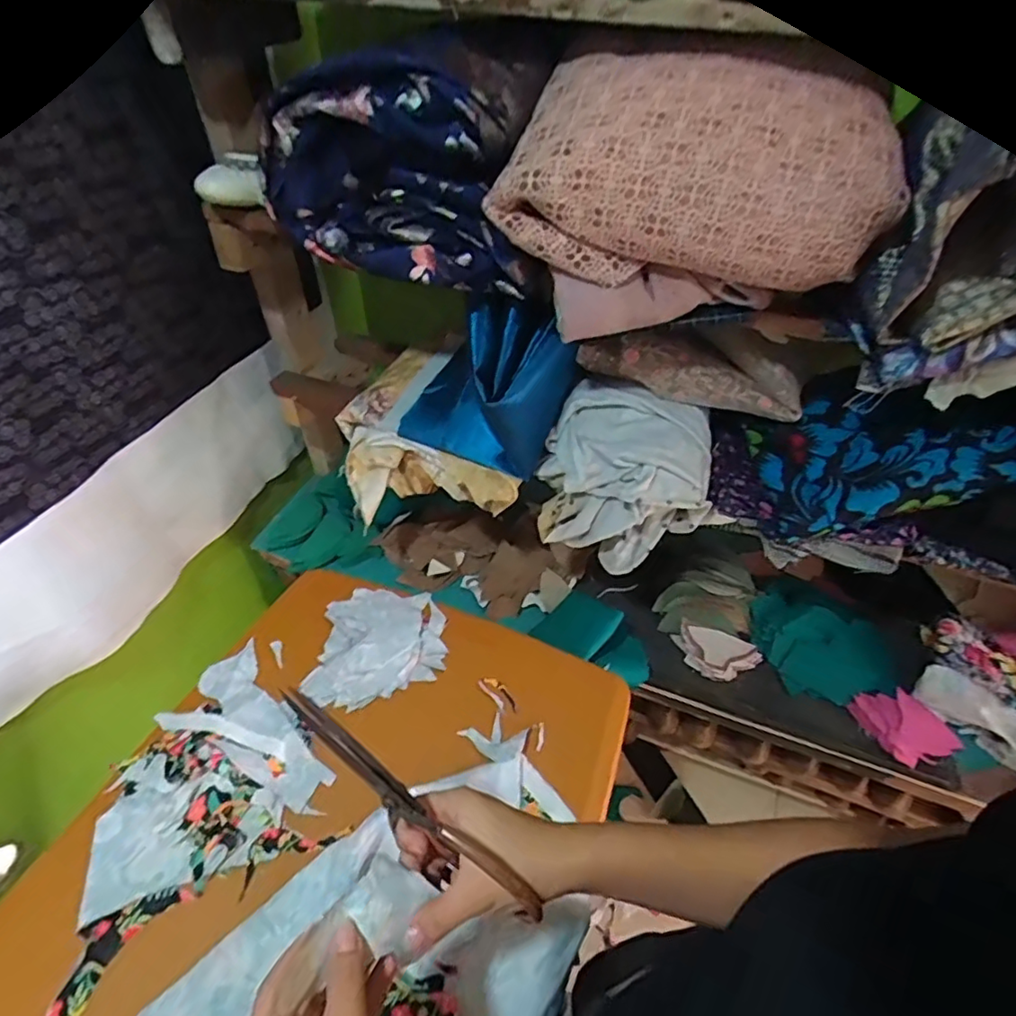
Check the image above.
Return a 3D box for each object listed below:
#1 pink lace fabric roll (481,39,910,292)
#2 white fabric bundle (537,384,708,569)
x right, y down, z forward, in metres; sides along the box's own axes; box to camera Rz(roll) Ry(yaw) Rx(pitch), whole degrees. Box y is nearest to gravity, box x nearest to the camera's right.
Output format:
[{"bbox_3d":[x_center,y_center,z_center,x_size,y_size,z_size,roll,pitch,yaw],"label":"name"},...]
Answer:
[{"bbox_3d":[0.161,-0.298,0.511,0.299,0.145,0.181,13,45,12],"label":"pink lace fabric roll"},{"bbox_3d":[0.138,-0.038,0.691,0.187,0.159,0.133,16,46,15],"label":"white fabric bundle"}]

